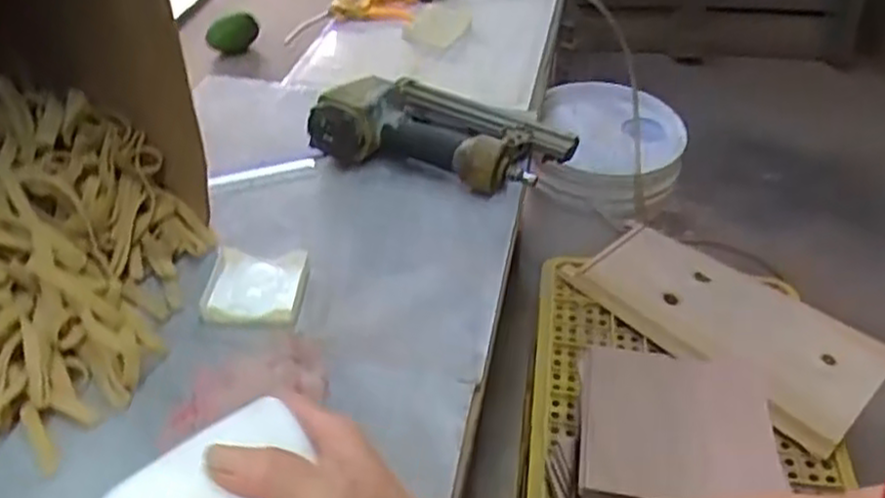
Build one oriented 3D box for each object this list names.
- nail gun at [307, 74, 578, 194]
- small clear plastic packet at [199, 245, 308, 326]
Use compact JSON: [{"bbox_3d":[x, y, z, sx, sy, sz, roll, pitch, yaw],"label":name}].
[{"bbox_3d":[0.006,-0.129,0.777,0.258,0.067,0.144,10,40,10],"label":"nail gun"},{"bbox_3d":[-0.155,0.028,0.617,0.081,0.018,0.083,1,40,-1],"label":"small clear plastic packet"}]

